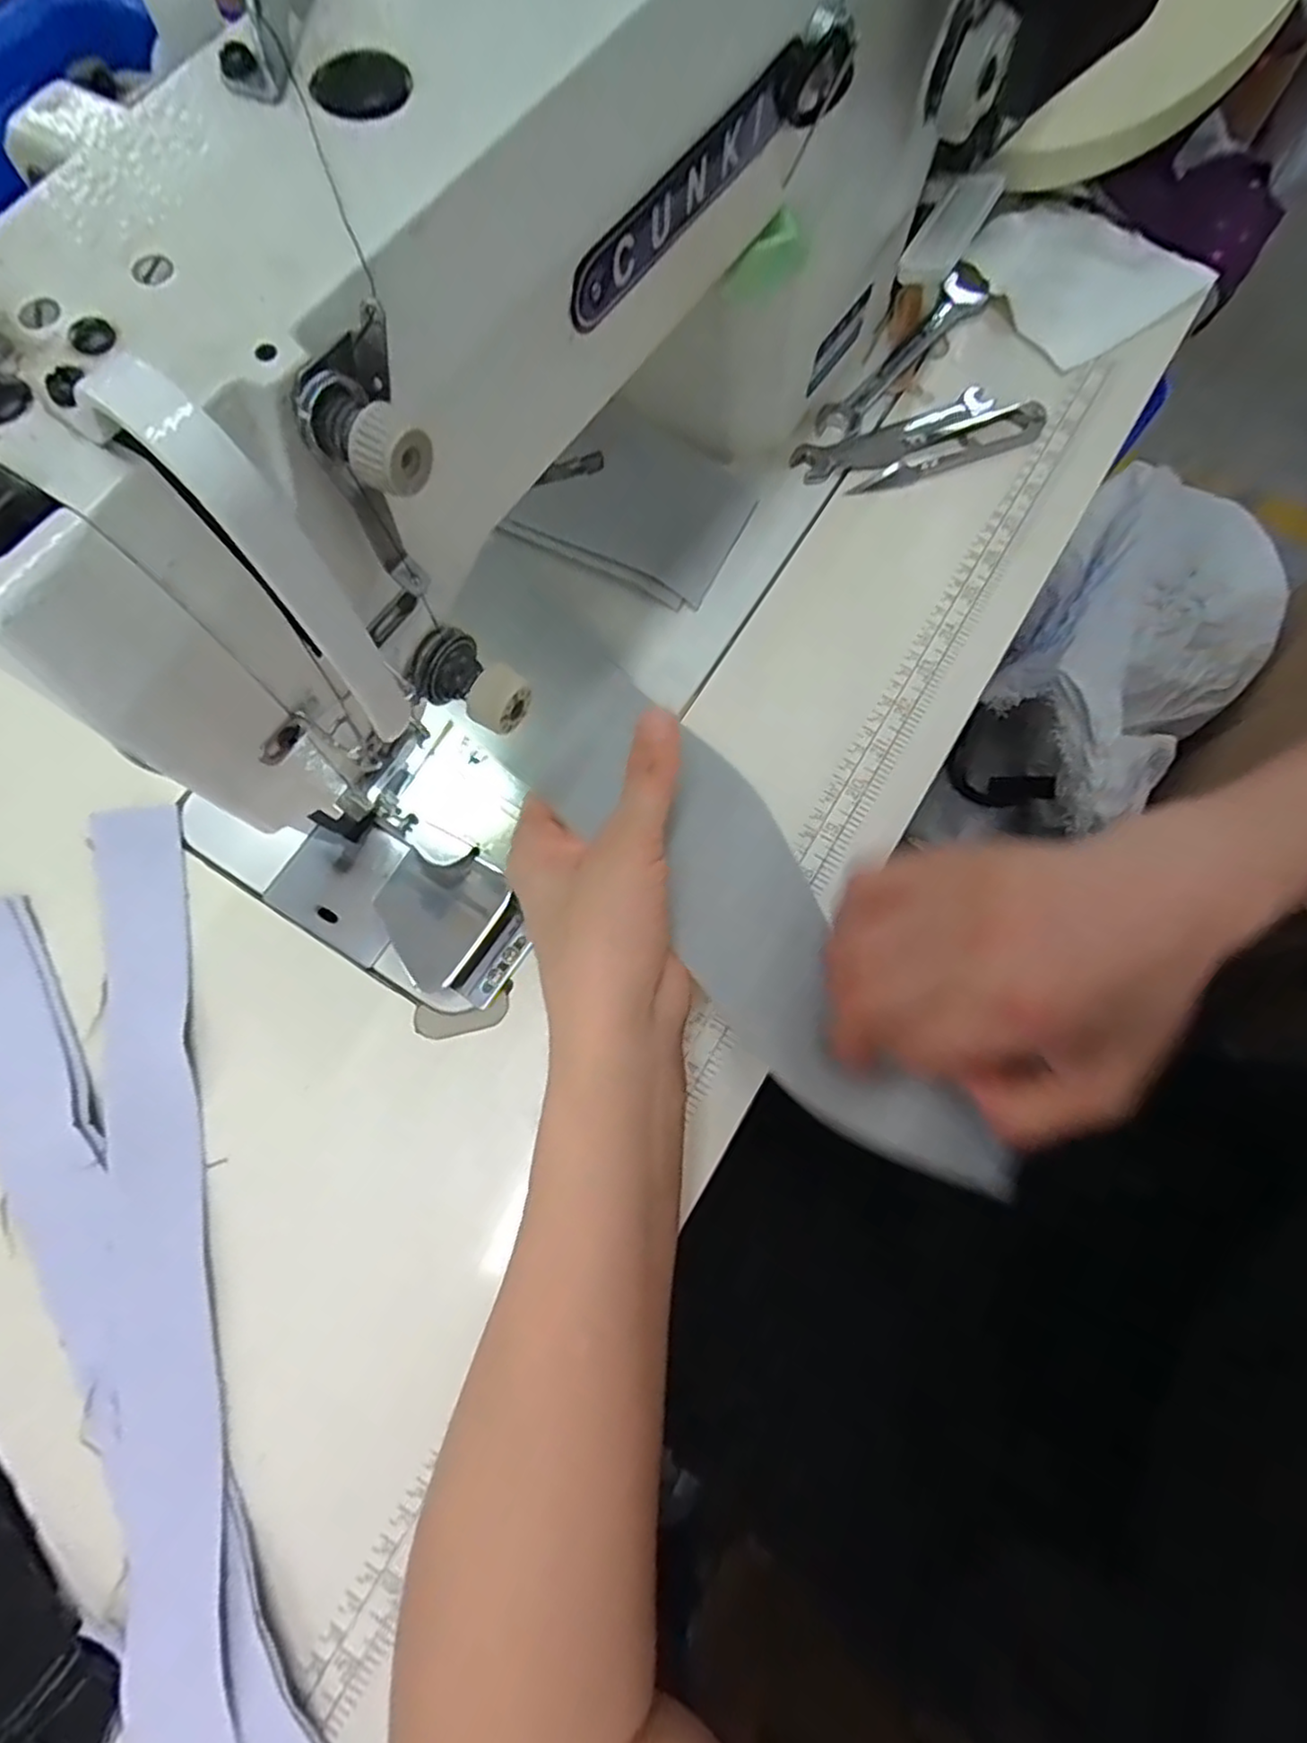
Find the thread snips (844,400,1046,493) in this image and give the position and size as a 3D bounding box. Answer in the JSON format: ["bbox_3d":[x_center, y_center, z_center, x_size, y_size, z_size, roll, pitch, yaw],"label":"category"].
[{"bbox_3d":[0.162,-0.234,0.391,0.106,0.017,0.025,-19,74,-6],"label":"thread snips"}]

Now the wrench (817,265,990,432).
[{"bbox_3d":[0.142,-0.296,0.406,0.026,0.015,0.135,41,78,11],"label":"wrench"}]

